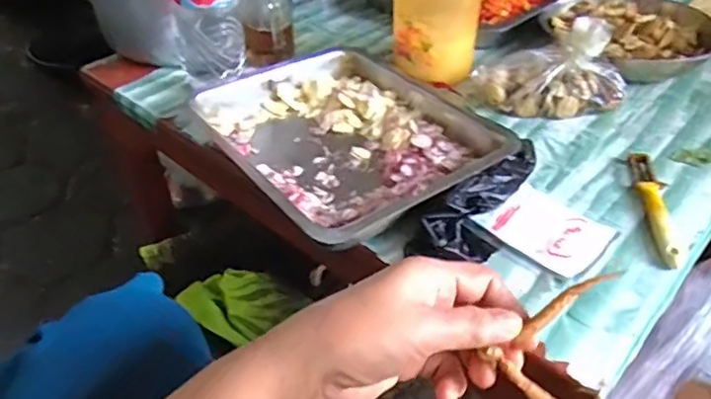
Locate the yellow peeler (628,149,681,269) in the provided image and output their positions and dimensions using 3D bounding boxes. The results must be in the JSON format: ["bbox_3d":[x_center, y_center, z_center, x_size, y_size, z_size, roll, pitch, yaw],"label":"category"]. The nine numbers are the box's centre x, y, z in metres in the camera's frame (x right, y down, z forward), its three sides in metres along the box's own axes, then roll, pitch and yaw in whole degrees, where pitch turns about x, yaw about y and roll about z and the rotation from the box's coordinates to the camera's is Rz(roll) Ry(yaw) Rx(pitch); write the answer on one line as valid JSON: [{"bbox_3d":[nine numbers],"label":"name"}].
[{"bbox_3d":[0.312,0.005,0.610,0.024,0.013,0.166,5,41,8],"label":"yellow peeler"}]

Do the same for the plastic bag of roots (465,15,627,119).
[{"bbox_3d":[0.249,-0.166,0.751,0.186,0.098,0.074,-3,40,-1],"label":"plastic bag of roots"}]

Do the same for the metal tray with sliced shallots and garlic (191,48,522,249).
[{"bbox_3d":[-0.008,-0.077,0.686,0.269,0.055,0.339,-28,47,-27],"label":"metal tray with sliced shallots and garlic"}]

